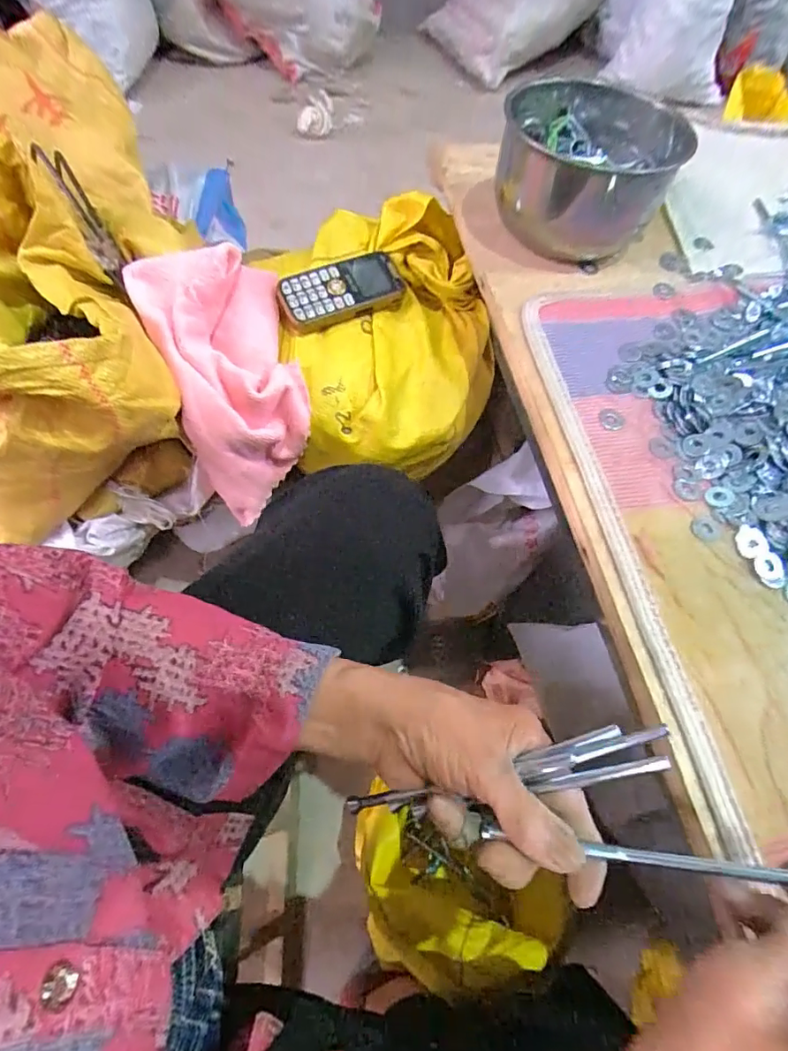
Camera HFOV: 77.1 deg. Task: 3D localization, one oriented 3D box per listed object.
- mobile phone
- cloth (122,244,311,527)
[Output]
[{"bbox_3d":[-0.050,-0.237,0.500,0.130,0.018,0.058,-24,103,-16],"label":"mobile phone"},{"bbox_3d":[-0.155,-0.135,0.477,0.129,0.064,0.244,-15,104,-7],"label":"cloth"}]

